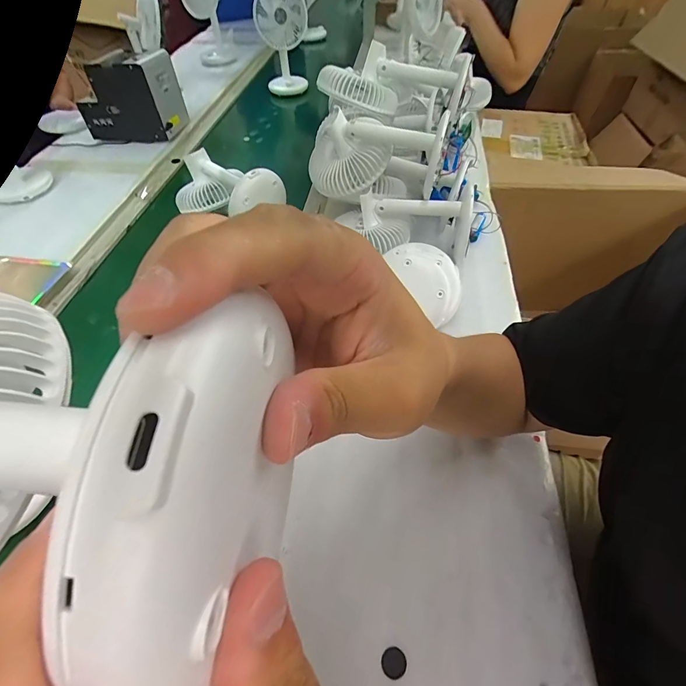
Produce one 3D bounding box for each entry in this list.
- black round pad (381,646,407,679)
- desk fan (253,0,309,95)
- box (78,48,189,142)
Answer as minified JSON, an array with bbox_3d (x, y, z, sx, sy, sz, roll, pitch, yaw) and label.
[{"bbox_3d":[0.039,0.242,0.277,0.019,0.004,0.018,0,50,0],"label":"black round pad"},{"bbox_3d":[-0.172,-0.875,1.057,0.137,0.243,0.123,-2,50,-2],"label":"desk fan"},{"bbox_3d":[-0.482,-0.560,0.832,0.204,0.144,0.122,5,50,5],"label":"box"}]

